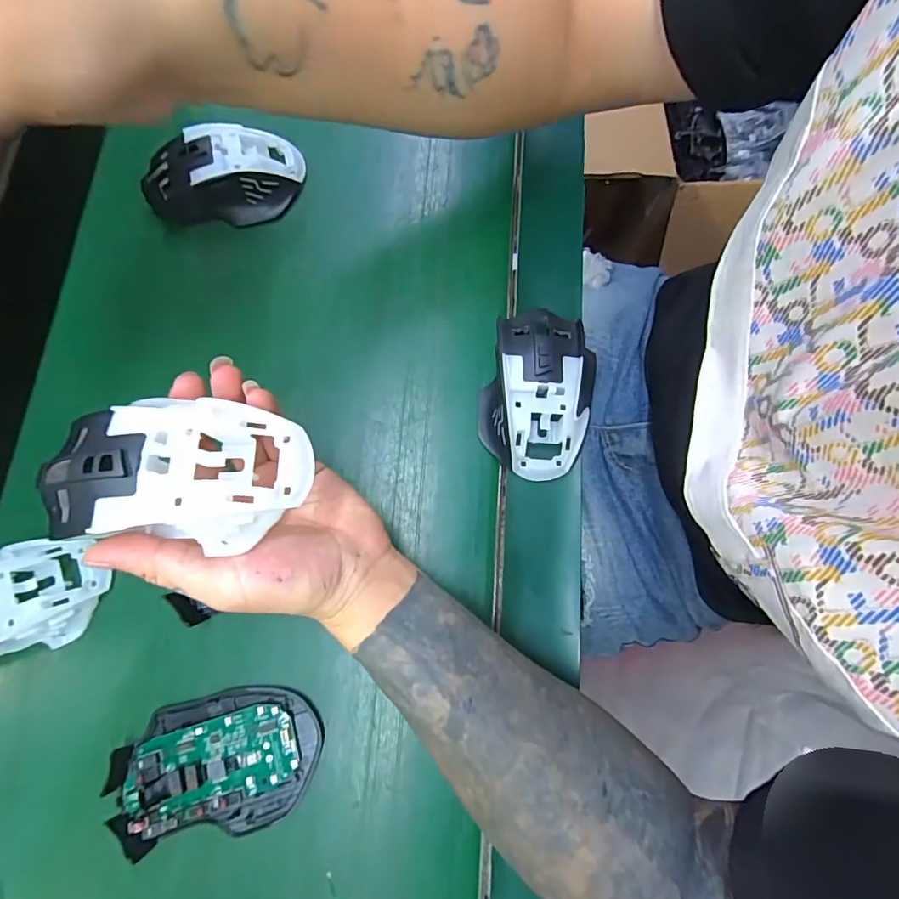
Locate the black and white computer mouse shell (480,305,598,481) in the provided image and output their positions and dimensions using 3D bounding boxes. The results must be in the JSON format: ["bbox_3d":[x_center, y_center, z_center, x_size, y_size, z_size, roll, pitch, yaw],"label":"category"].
[{"bbox_3d":[0.059,-0.041,0.318,0.069,0.038,0.114,9,77,1],"label":"black and white computer mouse shell"}]

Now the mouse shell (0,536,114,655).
[{"bbox_3d":[-0.266,0.091,0.282,0.106,0.031,0.064,-15,78,-5],"label":"mouse shell"}]

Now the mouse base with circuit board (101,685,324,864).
[{"bbox_3d":[-0.134,0.183,0.273,0.114,0.013,0.073,-14,78,-4],"label":"mouse base with circuit board"}]

